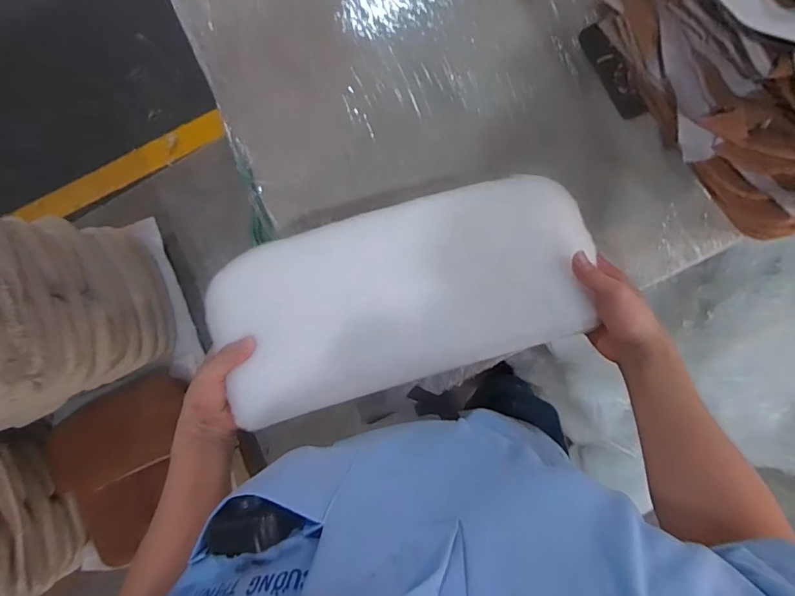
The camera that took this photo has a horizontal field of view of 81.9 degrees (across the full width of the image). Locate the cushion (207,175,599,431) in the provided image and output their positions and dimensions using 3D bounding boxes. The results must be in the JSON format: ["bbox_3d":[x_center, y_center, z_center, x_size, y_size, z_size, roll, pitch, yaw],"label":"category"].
[{"bbox_3d":[0.007,-0.007,0.543,0.443,0.048,0.203,-17,81,1],"label":"cushion"}]

